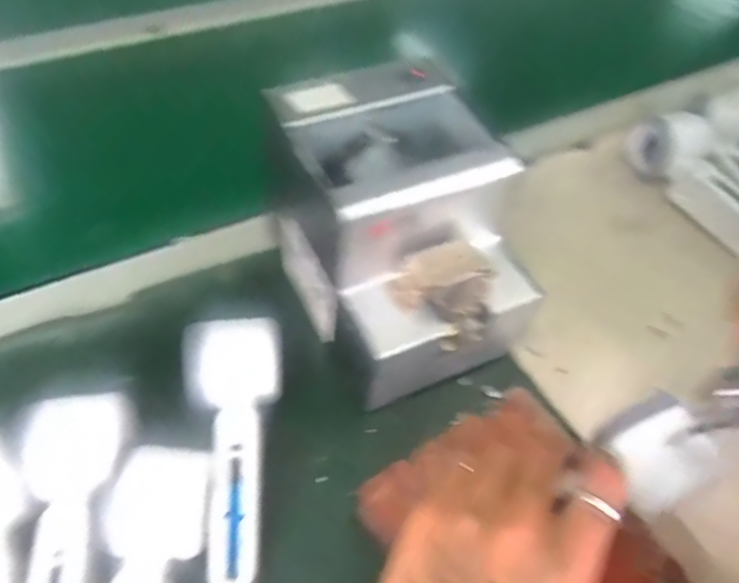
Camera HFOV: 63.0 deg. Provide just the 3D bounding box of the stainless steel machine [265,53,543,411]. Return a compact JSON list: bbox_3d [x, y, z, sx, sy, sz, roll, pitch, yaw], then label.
[{"bbox_3d":[0.020,-0.038,0.418,0.128,0.148,0.180,-23,59,-21],"label":"stainless steel machine"}]

